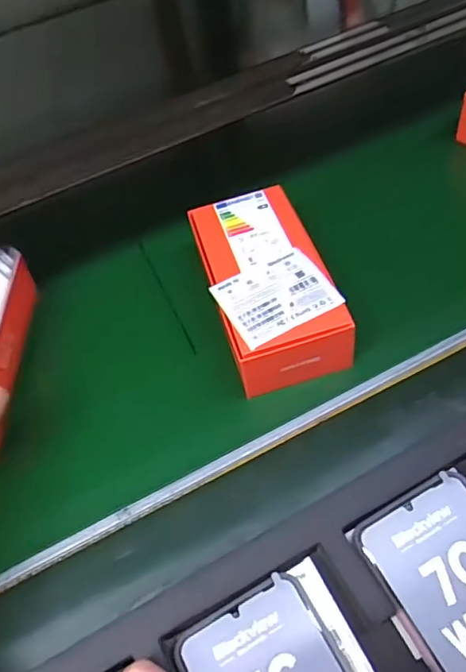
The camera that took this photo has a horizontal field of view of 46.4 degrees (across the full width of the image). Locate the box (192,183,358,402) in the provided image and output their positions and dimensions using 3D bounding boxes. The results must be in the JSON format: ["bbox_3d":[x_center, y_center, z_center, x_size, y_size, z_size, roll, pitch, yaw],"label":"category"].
[{"bbox_3d":[0.028,-0.042,0.484,0.094,0.068,0.182,-17,52,-3],"label":"box"}]

